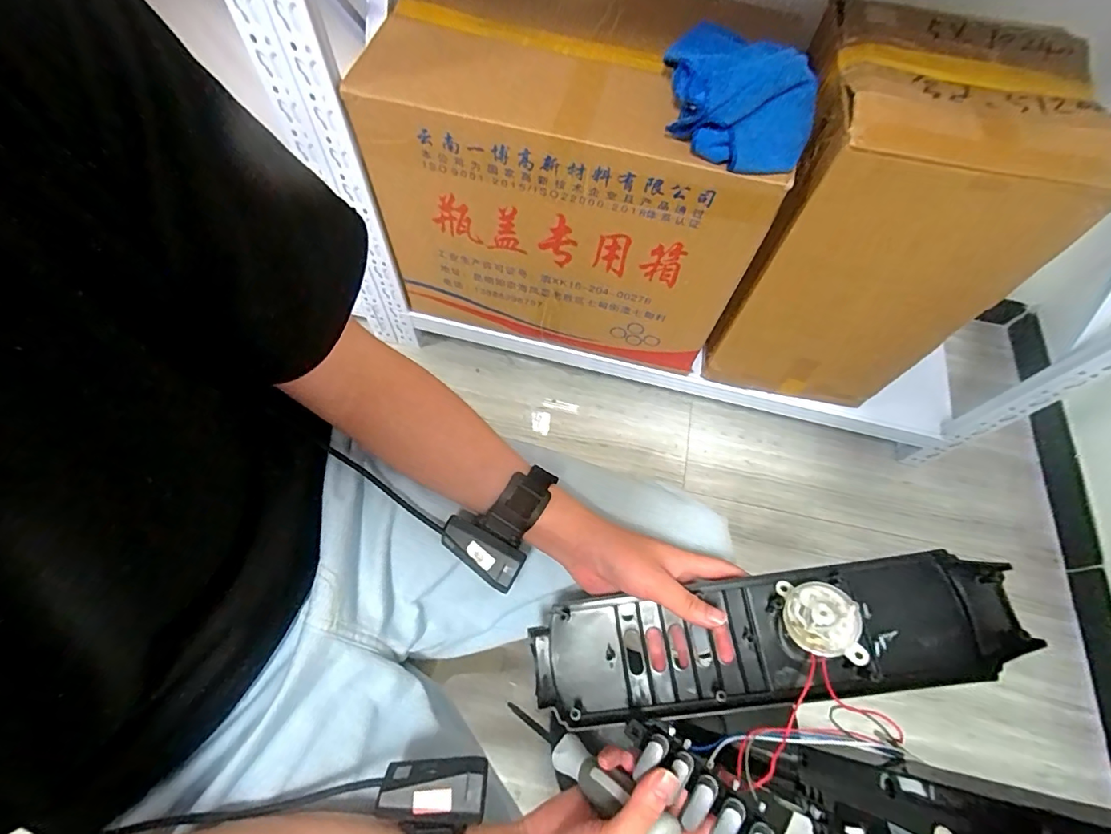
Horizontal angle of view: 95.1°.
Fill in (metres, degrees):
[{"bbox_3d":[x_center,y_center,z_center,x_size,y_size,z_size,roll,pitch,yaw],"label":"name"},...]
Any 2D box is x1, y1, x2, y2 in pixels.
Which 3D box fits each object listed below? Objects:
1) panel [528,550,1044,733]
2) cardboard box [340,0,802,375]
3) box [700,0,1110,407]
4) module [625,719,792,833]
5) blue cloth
[{"bbox_3d":[0.162,0.171,0.389,0.357,0.039,0.093,-11,64,5],"label":"panel"},{"bbox_3d":[0.044,-0.429,0.884,0.573,0.474,0.410,15,64,4],"label":"cardboard box"},{"bbox_3d":[0.479,-0.280,0.825,0.316,0.525,0.299,14,64,3],"label":"box"},{"bbox_3d":[0.094,0.236,0.322,0.113,0.028,0.043,27,63,36],"label":"module"},{"bbox_3d":[0.223,-0.397,0.619,0.152,0.092,0.205,2,64,-3],"label":"blue cloth"}]

